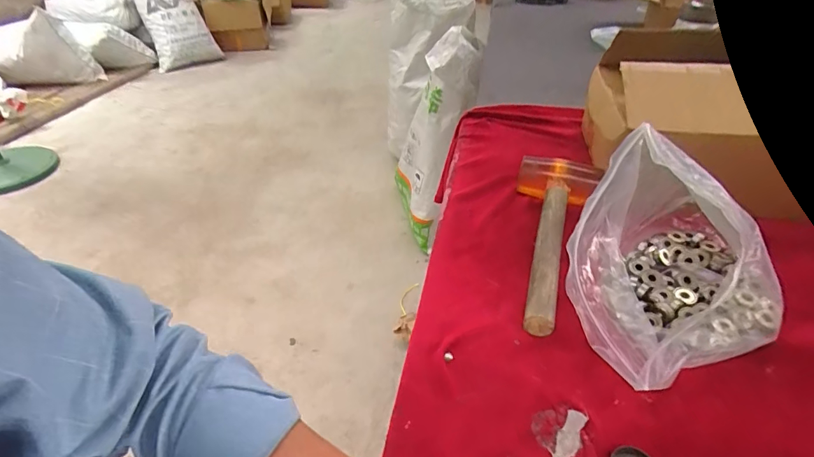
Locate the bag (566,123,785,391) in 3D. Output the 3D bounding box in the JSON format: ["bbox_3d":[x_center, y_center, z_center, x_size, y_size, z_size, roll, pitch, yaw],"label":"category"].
[{"bbox_3d":[0.272,0.008,0.414,0.297,0.173,0.166,-26,45,-29],"label":"bag"}]

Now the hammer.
[{"bbox_3d":[0.163,0.002,0.529,0.100,0.050,0.281,13,40,17],"label":"hammer"}]

